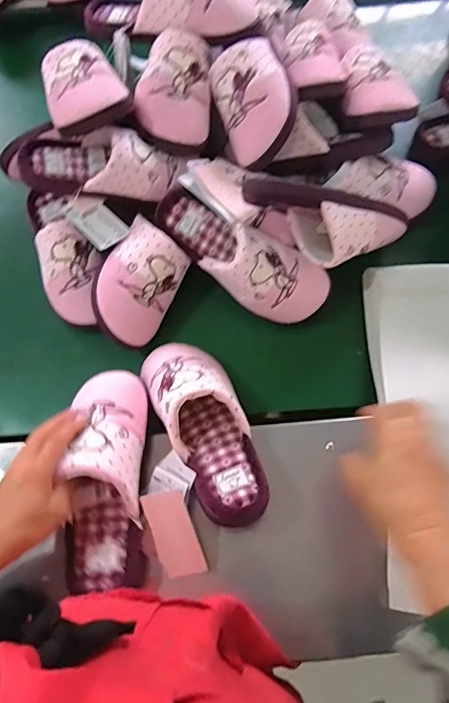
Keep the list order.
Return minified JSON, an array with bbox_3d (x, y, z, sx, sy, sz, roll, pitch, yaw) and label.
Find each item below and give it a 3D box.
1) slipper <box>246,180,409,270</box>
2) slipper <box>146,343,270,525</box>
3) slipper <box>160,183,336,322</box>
[{"bbox_3d":[0.119,-0.149,0.551,0.215,0.088,0.075,13,70,-15],"label":"slipper"},{"bbox_3d":[-0.031,0.066,0.508,0.089,0.069,0.251,-20,51,-15],"label":"slipper"},{"bbox_3d":[0.016,-0.118,0.573,0.236,0.081,0.086,26,74,12],"label":"slipper"}]

